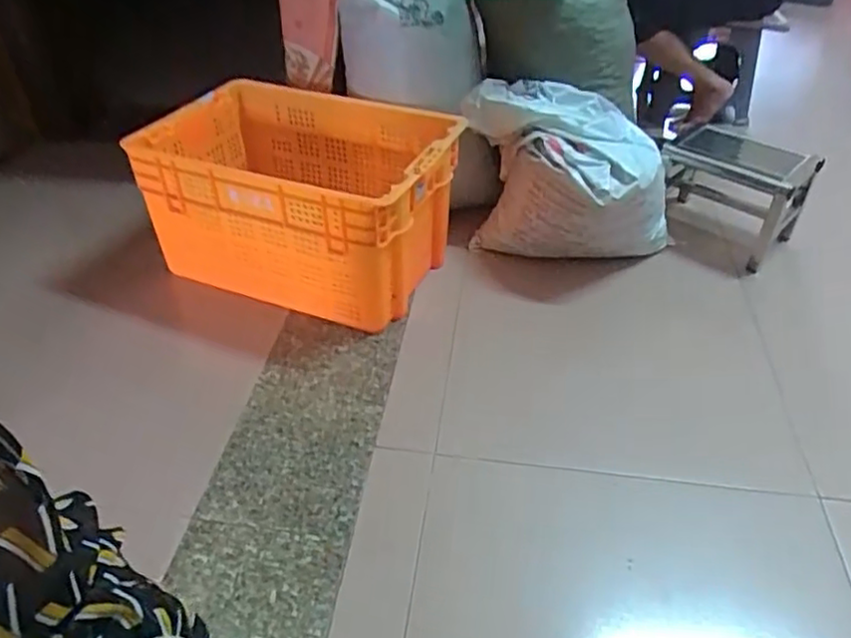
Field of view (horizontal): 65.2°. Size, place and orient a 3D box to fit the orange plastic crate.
[{"bbox_3d":[-0.264,-0.268,1.416,0.627,0.298,0.391,18,43,20],"label":"orange plastic crate"}]

